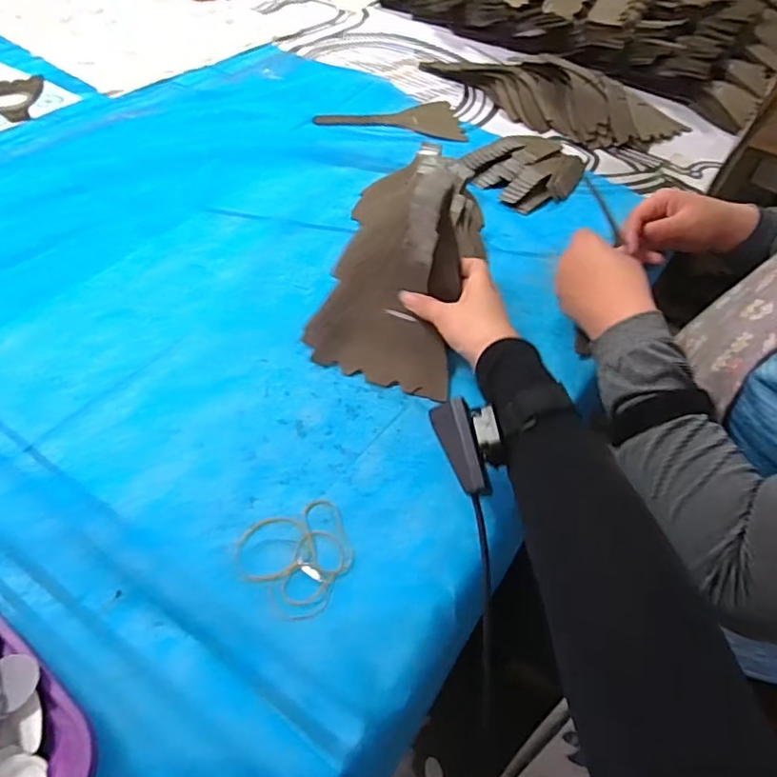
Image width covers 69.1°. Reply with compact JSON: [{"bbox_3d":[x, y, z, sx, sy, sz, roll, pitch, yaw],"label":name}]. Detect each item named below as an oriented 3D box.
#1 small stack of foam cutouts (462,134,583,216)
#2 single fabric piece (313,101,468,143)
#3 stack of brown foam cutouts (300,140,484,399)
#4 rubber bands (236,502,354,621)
[{"bbox_3d":[0.192,-0.297,0.747,0.164,0.024,0.119,-24,57,-25],"label":"small stack of foam cutouts"},{"bbox_3d":[0.004,-0.385,0.820,0.209,0.014,0.131,-6,53,-11],"label":"single fabric piece"},{"bbox_3d":[0.012,-0.114,0.521,0.136,0.046,0.218,15,93,8],"label":"stack of brown foam cutouts"},{"bbox_3d":[-0.064,0.122,0.401,0.079,0.008,0.081,-16,54,-20],"label":"rubber bands"}]

